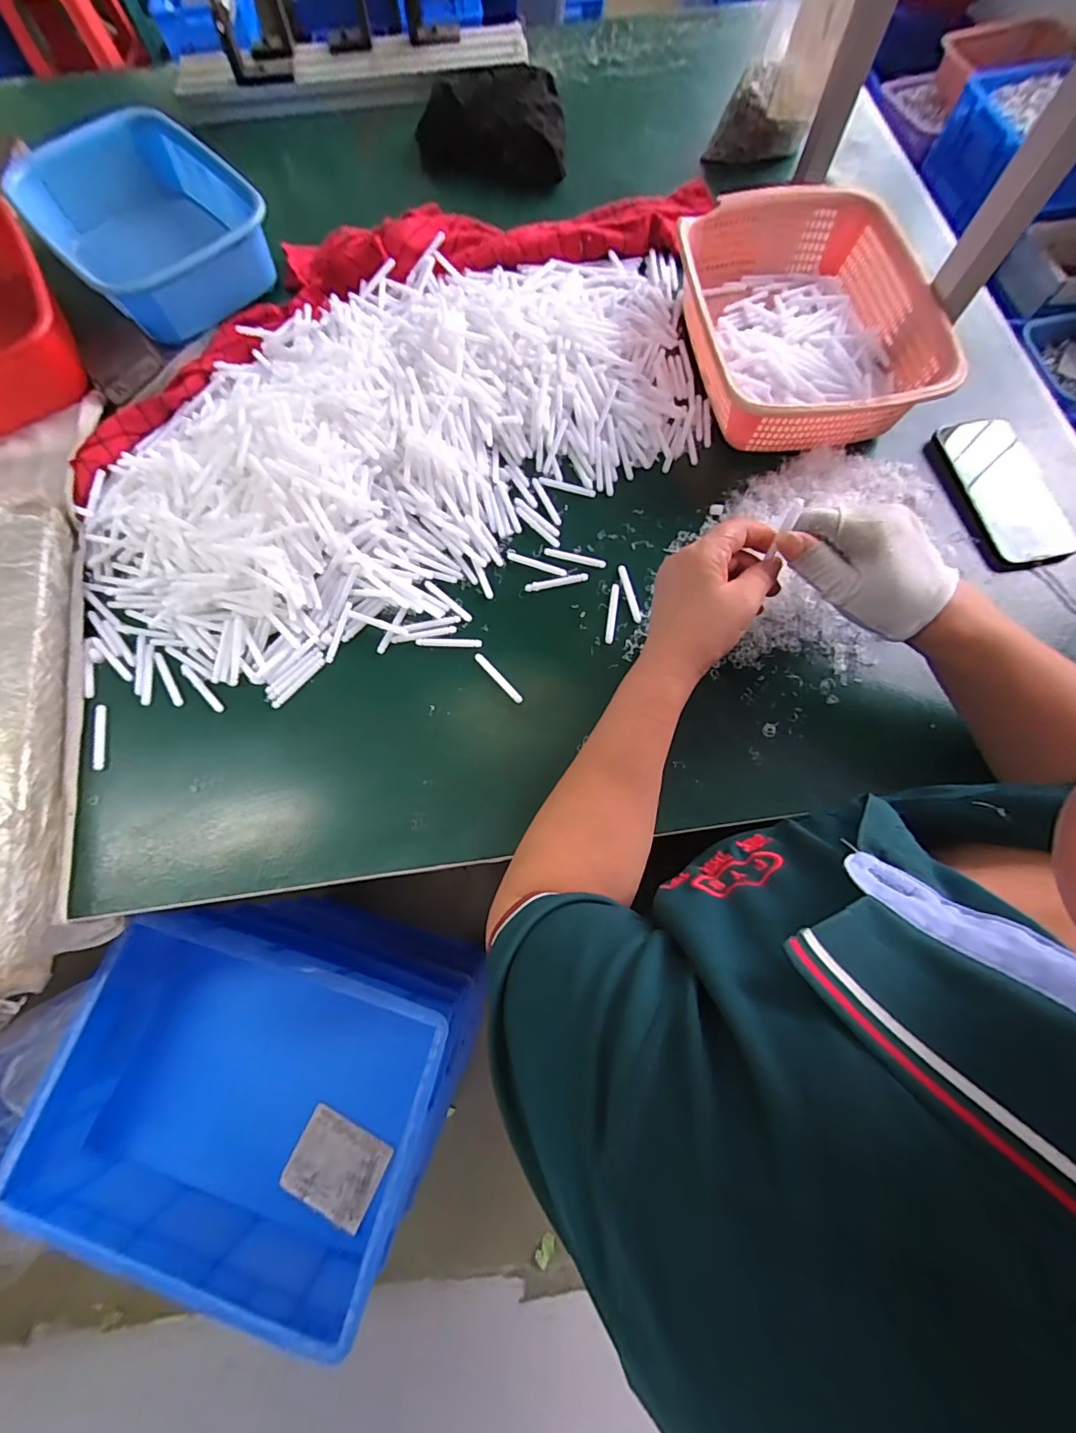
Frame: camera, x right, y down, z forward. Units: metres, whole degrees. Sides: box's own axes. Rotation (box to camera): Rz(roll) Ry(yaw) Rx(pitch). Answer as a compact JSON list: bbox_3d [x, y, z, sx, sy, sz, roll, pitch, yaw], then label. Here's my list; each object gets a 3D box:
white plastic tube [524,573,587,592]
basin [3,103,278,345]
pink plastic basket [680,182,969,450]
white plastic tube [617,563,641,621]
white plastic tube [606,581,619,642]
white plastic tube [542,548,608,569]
[{"bbox_3d":[0.018,-0.128,0.468,0.060,0.004,0.008,-11,74,-2],"label":"white plastic tube"},{"bbox_3d":[-0.449,-0.564,0.576,0.203,0.077,0.254,-42,76,-12],"label":"basin"},{"bbox_3d":[0.267,-0.399,0.508,0.226,0.078,0.285,-9,74,-1],"label":"pink plastic basket"},{"bbox_3d":[0.086,-0.116,0.462,0.008,0.004,0.061,-13,74,-3],"label":"white plastic tube"},{"bbox_3d":[0.069,-0.096,0.459,0.007,0.004,0.059,8,75,4],"label":"white plastic tube"},{"bbox_3d":[0.036,-0.153,0.475,0.059,0.004,0.008,14,75,5],"label":"white plastic tube"}]

